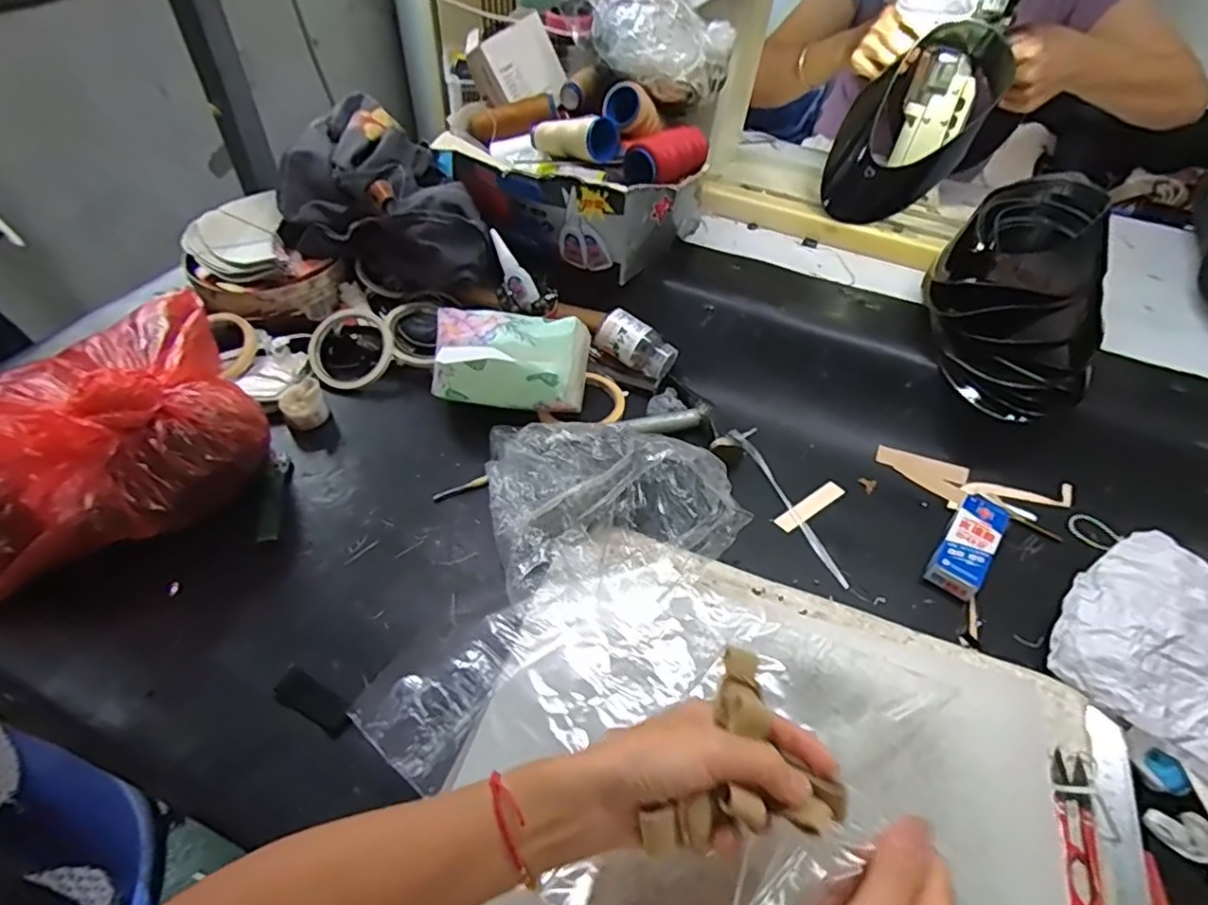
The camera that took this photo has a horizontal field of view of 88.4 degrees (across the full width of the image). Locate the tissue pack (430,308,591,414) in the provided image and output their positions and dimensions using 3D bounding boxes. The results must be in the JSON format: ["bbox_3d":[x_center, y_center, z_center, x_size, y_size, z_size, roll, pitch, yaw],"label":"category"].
[{"bbox_3d":[-0.096,-0.093,0.638,0.149,0.085,0.083,9,48,6],"label":"tissue pack"}]

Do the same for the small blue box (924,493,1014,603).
[{"bbox_3d":[0.331,0.082,0.562,0.041,0.019,0.109,32,54,24],"label":"small blue box"}]

